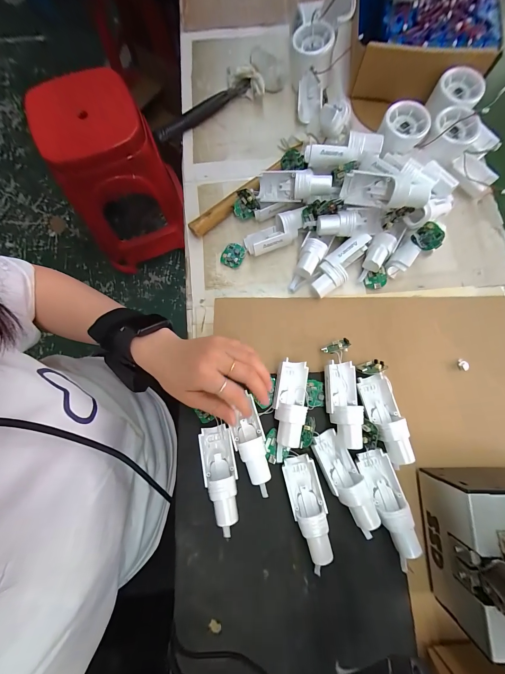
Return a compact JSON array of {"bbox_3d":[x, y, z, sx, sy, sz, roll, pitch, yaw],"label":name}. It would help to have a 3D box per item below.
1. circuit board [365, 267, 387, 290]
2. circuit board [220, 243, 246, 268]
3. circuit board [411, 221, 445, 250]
[{"bbox_3d":[0.164,-0.076,0.356,0.029,0.008,0.024,-21,100,3],"label":"circuit board"},{"bbox_3d":[-0.026,-0.111,0.369,0.028,0.009,0.032,25,80,5],"label":"circuit board"},{"bbox_3d":[0.214,-0.121,0.328,0.005,0.029,0.034,0,53,-39],"label":"circuit board"}]

